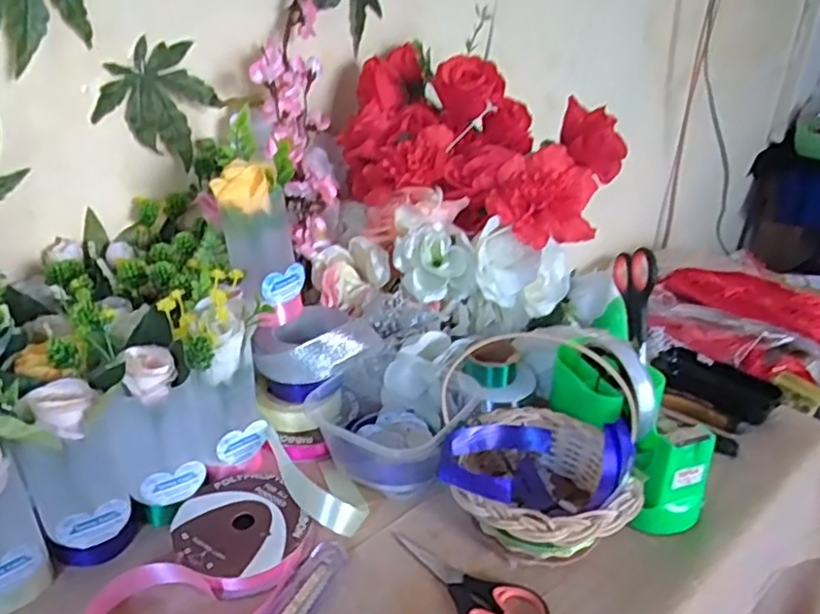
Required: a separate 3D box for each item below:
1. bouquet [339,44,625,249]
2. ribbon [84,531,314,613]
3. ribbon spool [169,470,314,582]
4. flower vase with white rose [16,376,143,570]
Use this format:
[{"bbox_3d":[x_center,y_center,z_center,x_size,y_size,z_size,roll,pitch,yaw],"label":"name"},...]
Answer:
[{"bbox_3d":[0.064,-0.162,0.623,0.257,0.129,0.151,14,29,23],"label":"bouquet"},{"bbox_3d":[-0.123,0.188,0.400,0.142,0.030,0.068,-10,29,-22],"label":"ribbon"},{"bbox_3d":[-0.121,0.157,0.451,0.083,0.033,0.095,-17,35,-37],"label":"ribbon spool"},{"bbox_3d":[-0.221,0.114,0.424,0.054,0.126,0.045,-12,30,-23],"label":"flower vase with white rose"}]

